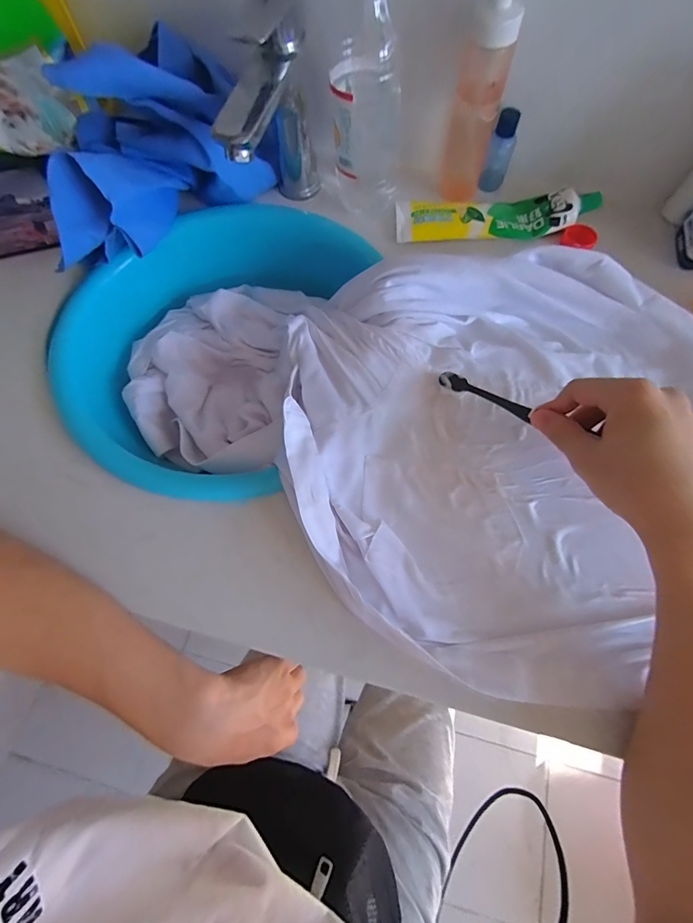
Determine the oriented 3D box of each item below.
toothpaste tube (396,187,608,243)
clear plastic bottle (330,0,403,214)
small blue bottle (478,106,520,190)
[{"bbox_3d":[0.157,-0.263,0.418,0.204,0.028,0.051,-4,68,0],"label":"toothpaste tube"},{"bbox_3d":[0.018,-0.346,0.360,0.069,0.216,0.056,3,68,3],"label":"clear plastic bottle"},{"bbox_3d":[0.163,-0.328,0.422,0.025,0.070,0.022,21,70,10],"label":"small blue bottle"}]

